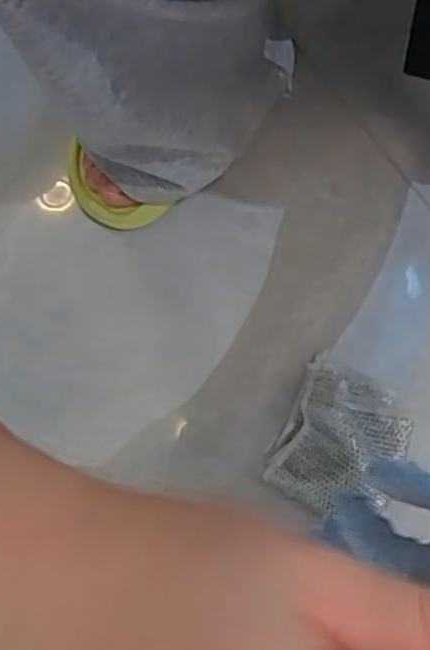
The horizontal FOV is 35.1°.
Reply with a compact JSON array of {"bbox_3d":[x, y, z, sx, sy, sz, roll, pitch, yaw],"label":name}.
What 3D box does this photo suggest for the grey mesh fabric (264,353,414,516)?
[{"bbox_3d":[0.086,0.078,0.463,0.080,0.037,0.102,23,72,11],"label":"grey mesh fabric"}]

